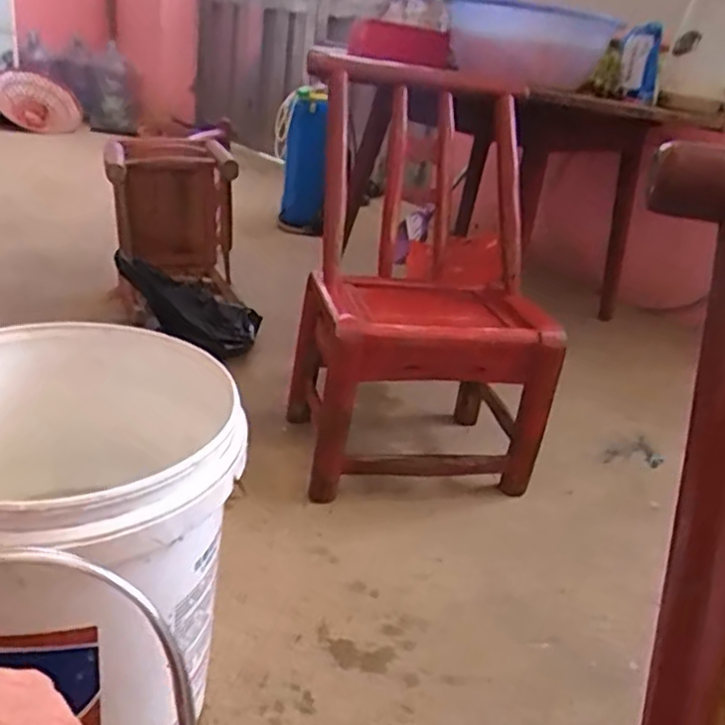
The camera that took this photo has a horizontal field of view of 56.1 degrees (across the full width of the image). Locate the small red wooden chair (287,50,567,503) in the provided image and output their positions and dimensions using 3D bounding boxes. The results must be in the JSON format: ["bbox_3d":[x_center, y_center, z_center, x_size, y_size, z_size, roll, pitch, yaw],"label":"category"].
[{"bbox_3d":[0.106,-0.131,1.150,0.386,0.633,0.385,-1,27,-18],"label":"small red wooden chair"}]

